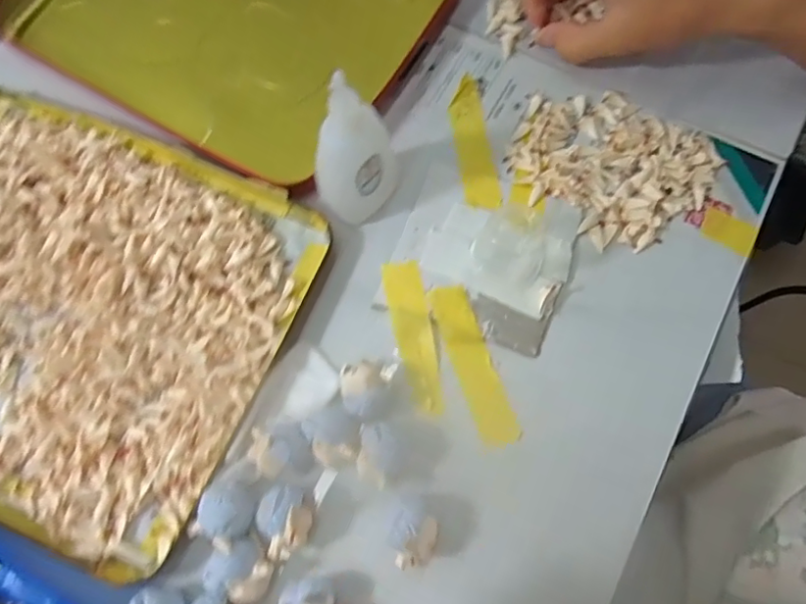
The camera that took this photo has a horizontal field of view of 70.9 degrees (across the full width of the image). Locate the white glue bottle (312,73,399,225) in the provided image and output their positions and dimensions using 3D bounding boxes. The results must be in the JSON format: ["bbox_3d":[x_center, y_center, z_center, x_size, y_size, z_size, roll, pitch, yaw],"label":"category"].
[{"bbox_3d":[-0.024,-0.072,0.279,0.033,0.080,0.034,0,70,1],"label":"white glue bottle"}]

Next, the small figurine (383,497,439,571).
[{"bbox_3d":[0.004,0.102,0.247,0.021,0.021,0.027,28,73,10],"label":"small figurine"}]

